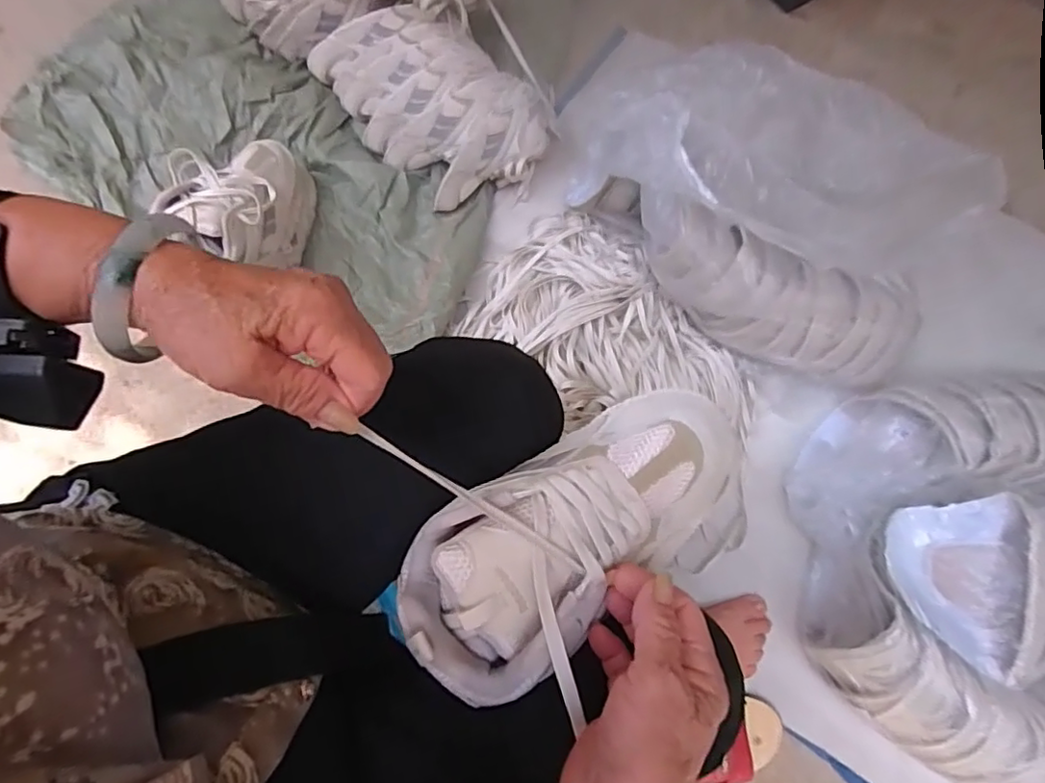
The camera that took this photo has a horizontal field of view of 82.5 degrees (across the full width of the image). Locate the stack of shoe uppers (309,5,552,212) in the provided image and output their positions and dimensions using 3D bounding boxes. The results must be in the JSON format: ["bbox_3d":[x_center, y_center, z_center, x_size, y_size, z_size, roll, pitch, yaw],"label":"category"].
[{"bbox_3d":[-0.137,-0.423,0.847,0.344,0.110,0.188,43,74,11],"label":"stack of shoe uppers"}]

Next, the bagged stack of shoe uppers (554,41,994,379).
[{"bbox_3d":[0.286,-0.218,0.700,0.433,0.224,0.270,23,72,5],"label":"bagged stack of shoe uppers"}]

